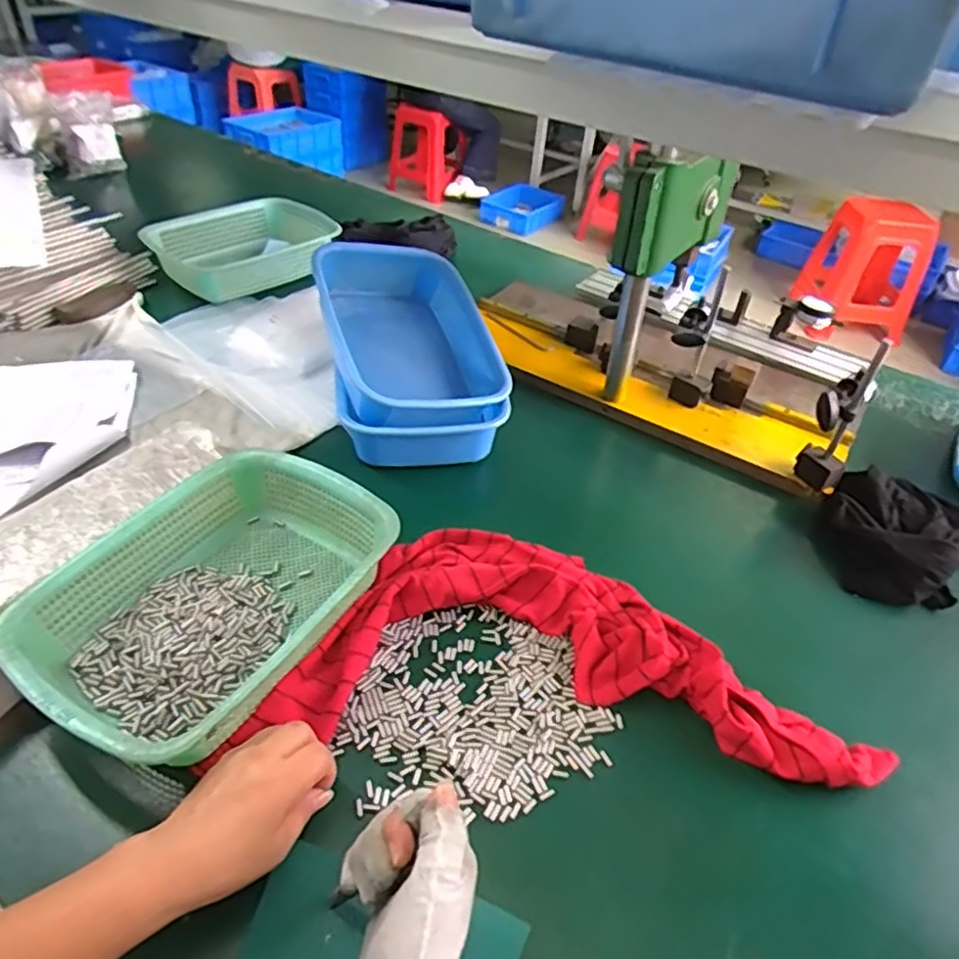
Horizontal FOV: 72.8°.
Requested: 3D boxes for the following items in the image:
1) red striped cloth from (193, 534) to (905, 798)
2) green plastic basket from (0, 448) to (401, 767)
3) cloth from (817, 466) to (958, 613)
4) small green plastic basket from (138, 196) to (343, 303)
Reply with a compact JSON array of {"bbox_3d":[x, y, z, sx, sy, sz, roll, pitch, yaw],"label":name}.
[{"bbox_3d":[0.066,0.144,0.593,0.508,0.039,0.244,3,42,-3],"label":"red striped cloth"},{"bbox_3d":[-0.227,0.105,0.574,0.210,0.082,0.292,24,45,19],"label":"green plastic basket"},{"bbox_3d":[0.479,0.059,0.732,0.172,0.051,0.200,36,50,29],"label":"cloth"},{"bbox_3d":[-0.406,-0.402,1.121,0.222,0.084,0.260,33,48,27],"label":"small green plastic basket"}]

